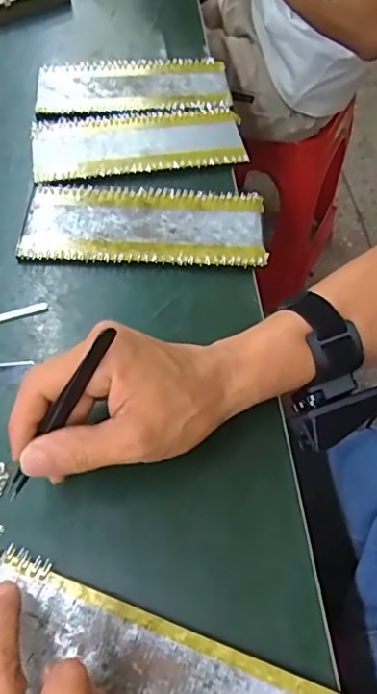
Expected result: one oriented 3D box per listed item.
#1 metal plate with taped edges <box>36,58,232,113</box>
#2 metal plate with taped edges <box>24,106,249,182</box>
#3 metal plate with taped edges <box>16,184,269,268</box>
[{"bbox_3d":[-0.058,-0.275,0.562,0.196,0.008,0.081,-4,57,-5],"label":"metal plate with taped edges"},{"bbox_3d":[-0.048,-0.199,0.515,0.199,0.007,0.085,-6,57,-6],"label":"metal plate with taped edges"},{"bbox_3d":[-0.037,-0.106,0.458,0.201,0.008,0.085,3,57,-1],"label":"metal plate with taped edges"}]

